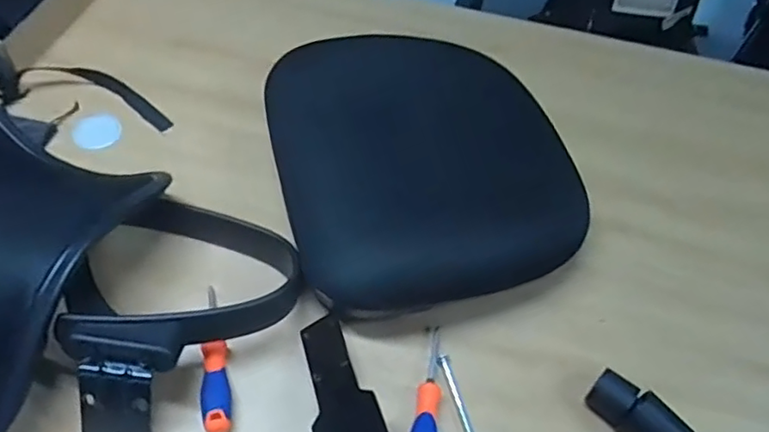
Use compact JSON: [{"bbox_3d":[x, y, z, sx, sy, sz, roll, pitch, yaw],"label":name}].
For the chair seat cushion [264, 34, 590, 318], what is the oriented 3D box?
[{"bbox_3d":[0.047,-0.091,0.851,0.394,0.092,0.407,-11,56,-14],"label":"chair seat cushion"}]

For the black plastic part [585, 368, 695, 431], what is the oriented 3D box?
[{"bbox_3d":[0.283,0.224,0.664,0.055,0.049,0.111,-31,63,-26],"label":"black plastic part"}]

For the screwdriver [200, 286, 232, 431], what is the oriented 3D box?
[{"bbox_3d":[-0.192,0.159,0.675,0.030,0.028,0.186,-6,55,-11],"label":"screwdriver"}]

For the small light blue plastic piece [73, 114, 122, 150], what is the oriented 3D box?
[{"bbox_3d":[-0.426,-0.125,0.879,0.064,0.004,0.069,-17,58,-18],"label":"small light blue plastic piece"}]

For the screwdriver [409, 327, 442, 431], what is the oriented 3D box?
[{"bbox_3d":[0.048,0.207,0.664,0.030,0.022,0.178,10,53,1],"label":"screwdriver"}]

